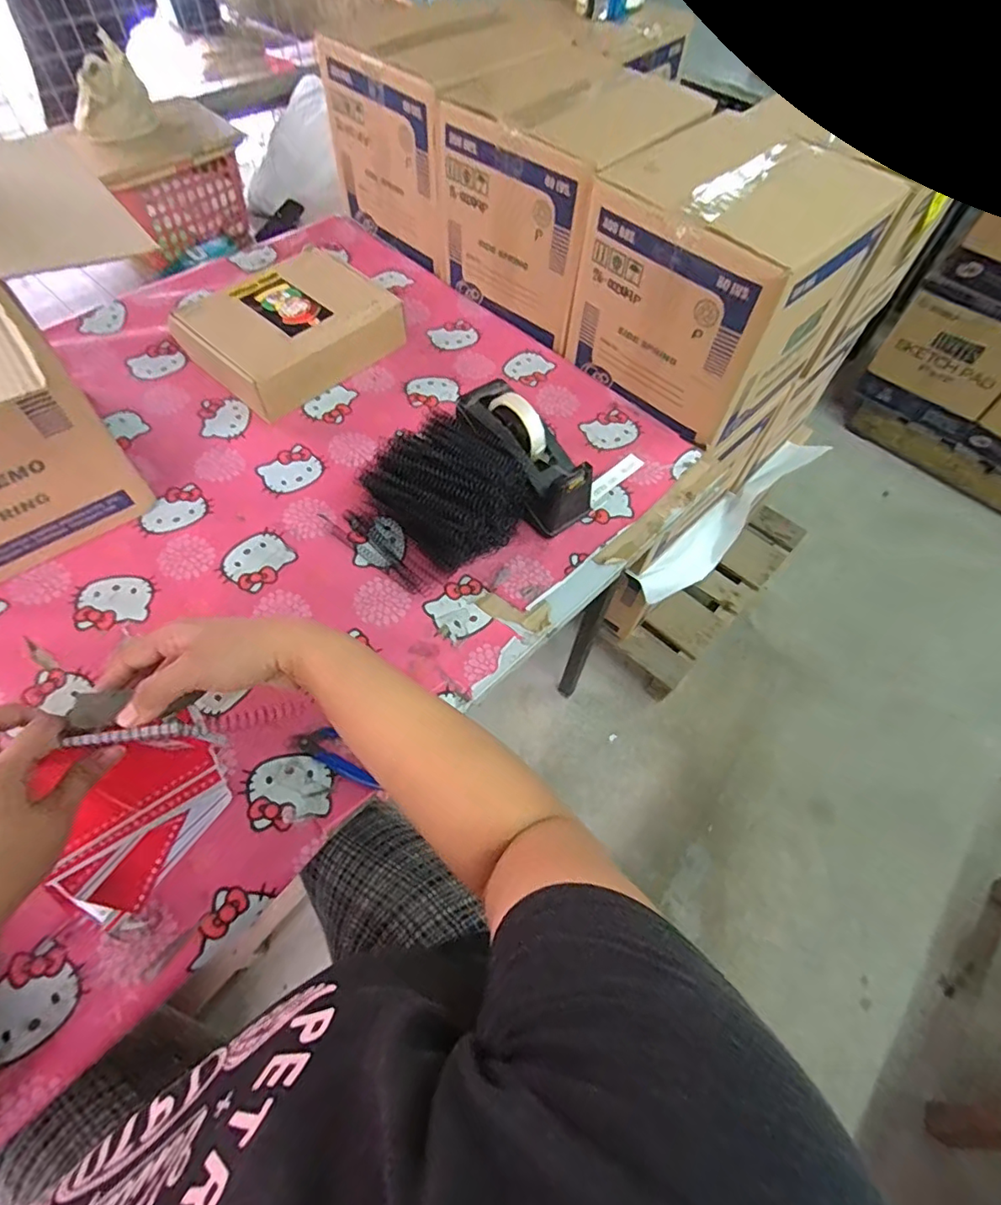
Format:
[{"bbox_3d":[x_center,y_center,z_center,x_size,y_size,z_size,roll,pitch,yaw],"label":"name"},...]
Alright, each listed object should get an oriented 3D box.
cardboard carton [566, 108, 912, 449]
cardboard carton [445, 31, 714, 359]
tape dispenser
[{"bbox_3d":[0.309,-0.456,0.801,0.292,0.257,0.277,-39,69,-22],"label":"cardboard carton"},{"bbox_3d":[0.121,-0.644,0.899,0.296,0.272,0.319,41,66,18],"label":"cardboard carton"},{"bbox_3d":[0.029,-0.193,0.706,0.084,0.081,0.214,-34,83,-20],"label":"tape dispenser"}]

